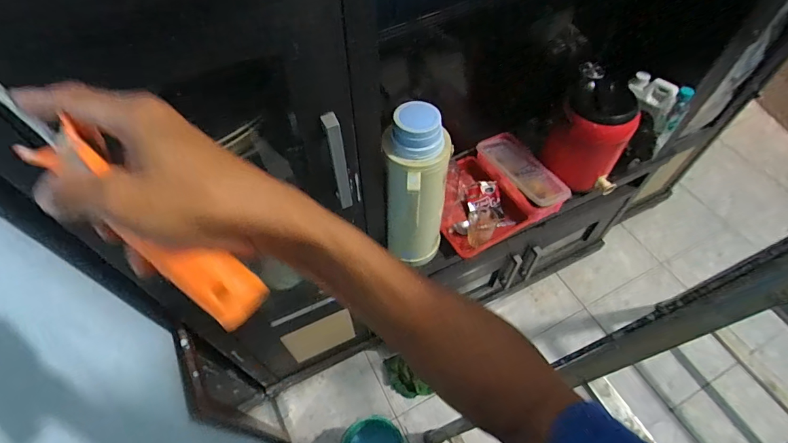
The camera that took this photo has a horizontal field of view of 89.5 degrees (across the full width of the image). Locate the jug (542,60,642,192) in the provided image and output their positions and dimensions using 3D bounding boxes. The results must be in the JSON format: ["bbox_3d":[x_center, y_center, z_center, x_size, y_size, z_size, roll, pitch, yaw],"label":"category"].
[{"bbox_3d":[0.513,-0.232,1.047,0.177,0.289,0.214,26,60,17],"label":"jug"}]

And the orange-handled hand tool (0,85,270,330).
[{"bbox_3d":[-0.248,-0.105,0.215,0.464,0.021,0.030,40,63,5],"label":"orange-handled hand tool"}]

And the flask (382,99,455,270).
[{"bbox_3d":[0.044,-0.039,0.791,0.117,0.382,0.128,4,56,4],"label":"flask"}]

